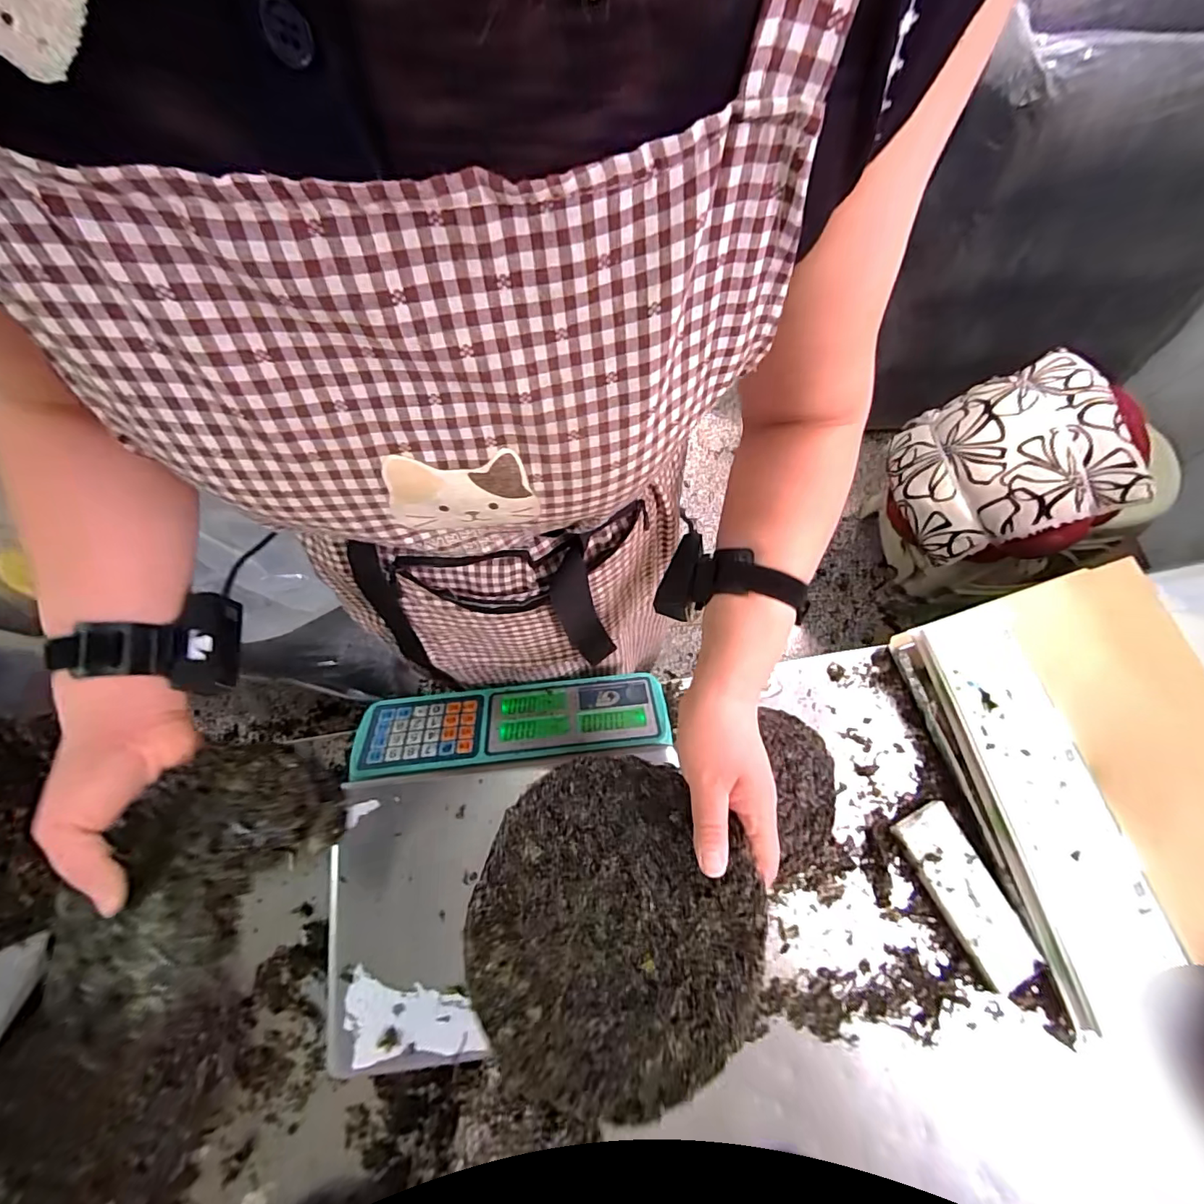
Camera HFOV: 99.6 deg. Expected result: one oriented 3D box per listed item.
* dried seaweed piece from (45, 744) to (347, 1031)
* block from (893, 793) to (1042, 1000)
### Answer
[{"bbox_3d":[-0.255,0.162,0.319,0.120,0.029,0.176,39,80,11],"label":"dried seaweed piece"},{"bbox_3d":[0.441,0.355,0.614,0.069,0.019,0.208,-26,76,-5],"label":"block"}]

